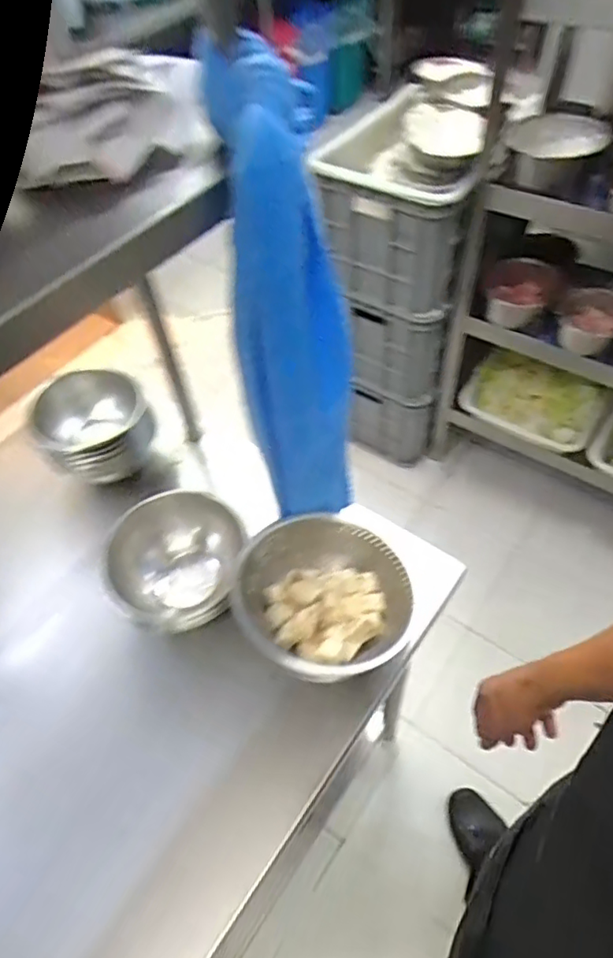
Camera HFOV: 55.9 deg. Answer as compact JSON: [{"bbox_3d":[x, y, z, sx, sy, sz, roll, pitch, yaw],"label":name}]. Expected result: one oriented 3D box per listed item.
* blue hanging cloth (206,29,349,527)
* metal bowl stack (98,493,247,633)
[{"bbox_3d":[-0.012,-0.125,0.542,0.092,0.445,0.117,-3,53,3],"label":"blue hanging cloth"},{"bbox_3d":[-0.158,0.100,0.689,0.130,0.088,0.165,15,56,15],"label":"metal bowl stack"}]

